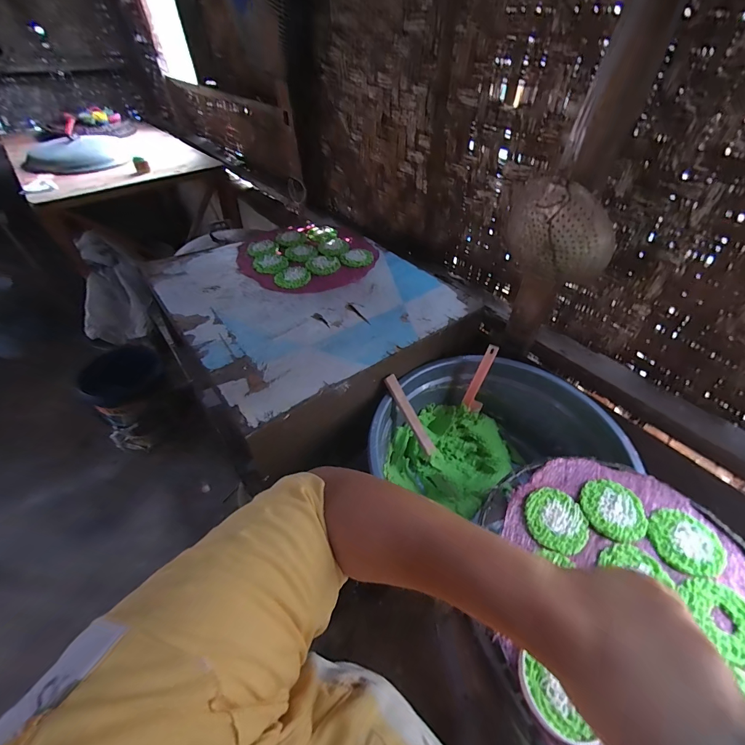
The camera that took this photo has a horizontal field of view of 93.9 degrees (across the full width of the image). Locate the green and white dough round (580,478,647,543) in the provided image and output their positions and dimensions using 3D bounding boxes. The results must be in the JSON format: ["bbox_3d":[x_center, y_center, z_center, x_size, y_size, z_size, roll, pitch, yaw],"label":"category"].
[{"bbox_3d":[0.328,0.186,0.473,0.079,0.009,0.079,0,45,0],"label":"green and white dough round"}]

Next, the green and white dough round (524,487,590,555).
[{"bbox_3d":[0.245,0.196,0.463,0.079,0.009,0.080,0,45,0],"label":"green and white dough round"}]

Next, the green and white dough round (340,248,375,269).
[{"bbox_3d":[-0.037,-0.280,0.850,0.078,0.008,0.077,0,45,0],"label":"green and white dough round"}]

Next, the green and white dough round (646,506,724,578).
[{"bbox_3d":[0.404,0.216,0.446,0.077,0.006,0.080,0,45,0],"label":"green and white dough round"}]

